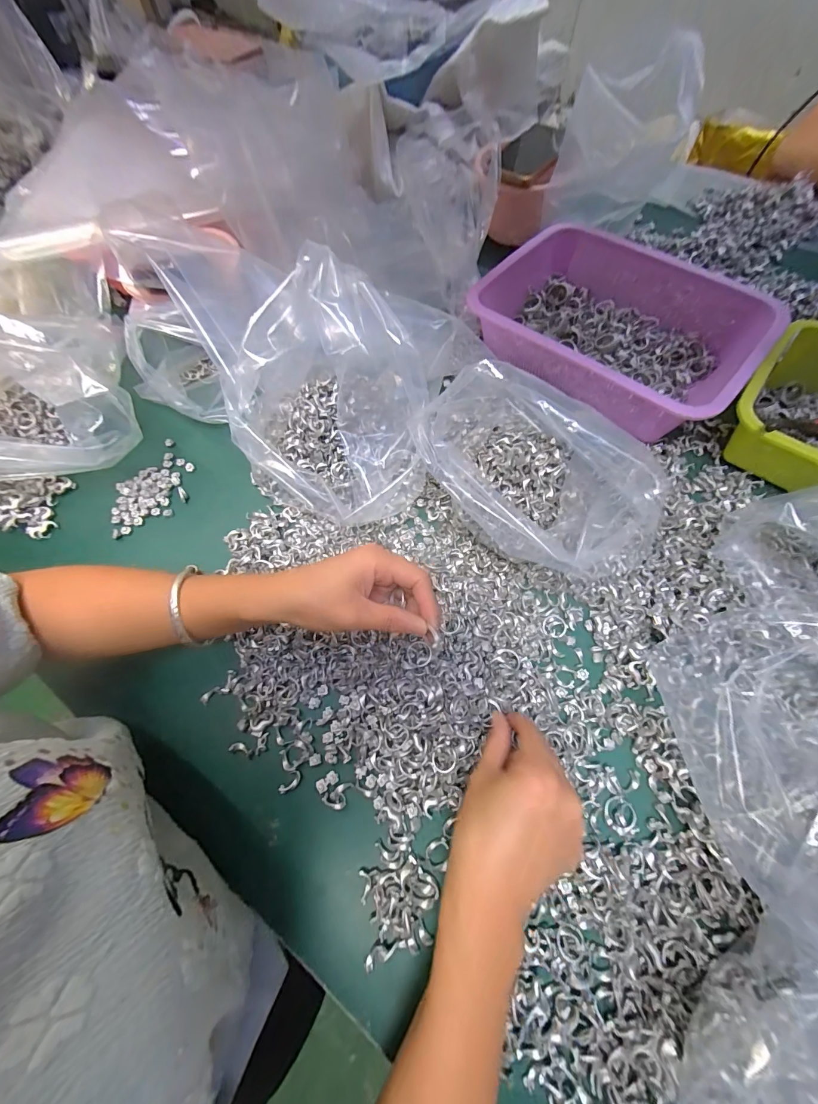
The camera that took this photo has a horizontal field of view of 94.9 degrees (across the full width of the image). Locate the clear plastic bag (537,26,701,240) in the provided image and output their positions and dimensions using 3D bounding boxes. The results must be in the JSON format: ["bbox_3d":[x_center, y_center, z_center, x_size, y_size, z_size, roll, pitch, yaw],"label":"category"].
[{"bbox_3d":[0.253,-0.501,0.460,0.130,0.133,0.112,15,68,8],"label":"clear plastic bag"}]

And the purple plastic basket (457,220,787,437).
[{"bbox_3d":[0.250,-0.270,0.458,0.263,0.077,0.302,-41,70,-15],"label":"purple plastic basket"}]

